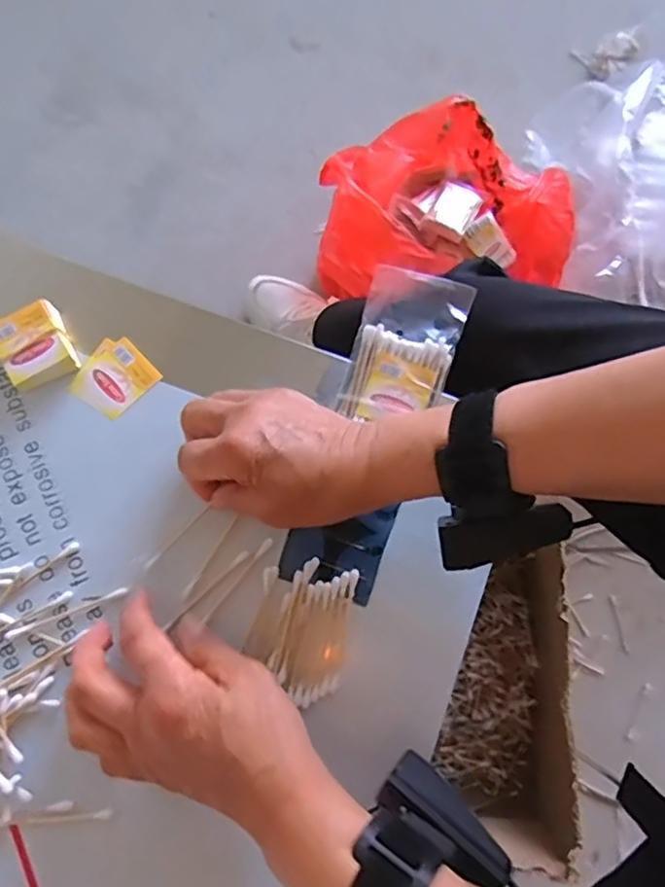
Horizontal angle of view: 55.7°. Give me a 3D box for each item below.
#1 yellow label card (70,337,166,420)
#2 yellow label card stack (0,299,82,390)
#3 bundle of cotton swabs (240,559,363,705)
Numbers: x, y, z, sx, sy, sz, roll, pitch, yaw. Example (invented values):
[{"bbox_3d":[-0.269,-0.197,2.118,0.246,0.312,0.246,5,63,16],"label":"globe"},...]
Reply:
[{"bbox_3d":[-0.143,-0.043,0.413,0.043,0.004,0.048,40,80,7],"label":"yellow label card"},{"bbox_3d":[-0.191,-0.062,0.406,0.043,0.019,0.047,-31,80,-7],"label":"yellow label card stack"},{"bbox_3d":[-0.019,0.110,0.377,0.056,0.007,0.078,14,78,2],"label":"bundle of cotton swabs"}]

